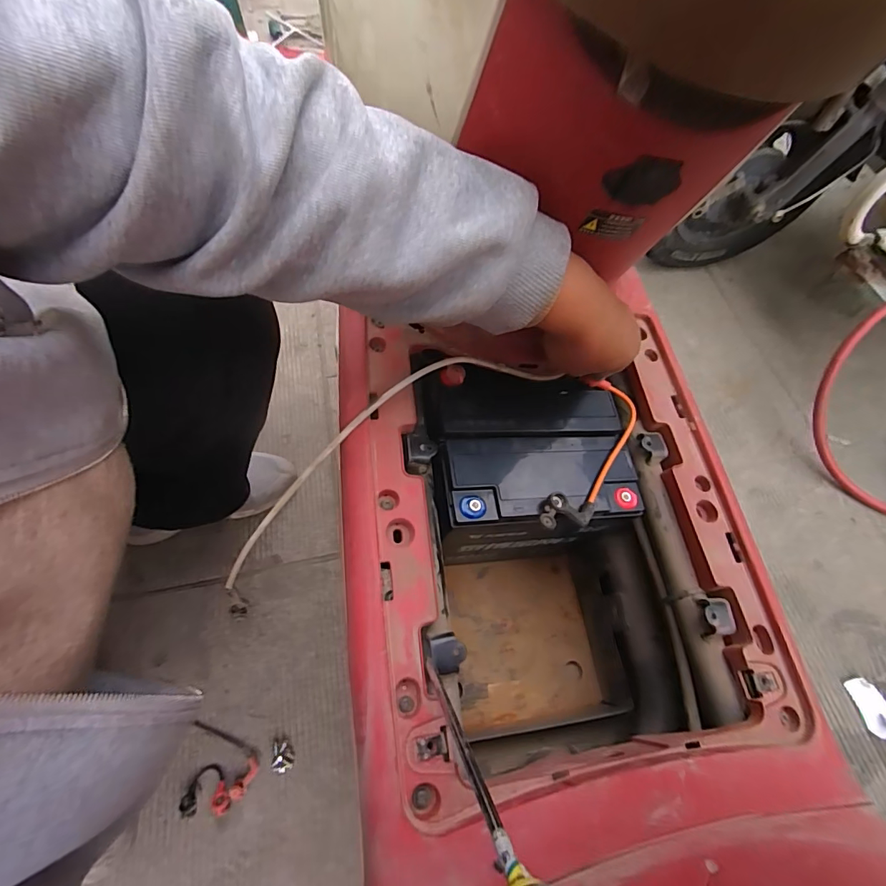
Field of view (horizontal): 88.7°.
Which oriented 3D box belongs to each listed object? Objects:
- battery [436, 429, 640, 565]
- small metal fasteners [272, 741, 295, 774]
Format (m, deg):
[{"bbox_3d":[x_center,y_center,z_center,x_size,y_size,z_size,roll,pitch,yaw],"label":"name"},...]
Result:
[{"bbox_3d":[0.081,0.064,0.454,0.180,0.183,0.078,-6,63,-5],"label":"battery"},{"bbox_3d":[-0.188,0.369,0.532,0.025,0.008,0.030,-4,63,-4],"label":"small metal fasteners"}]

